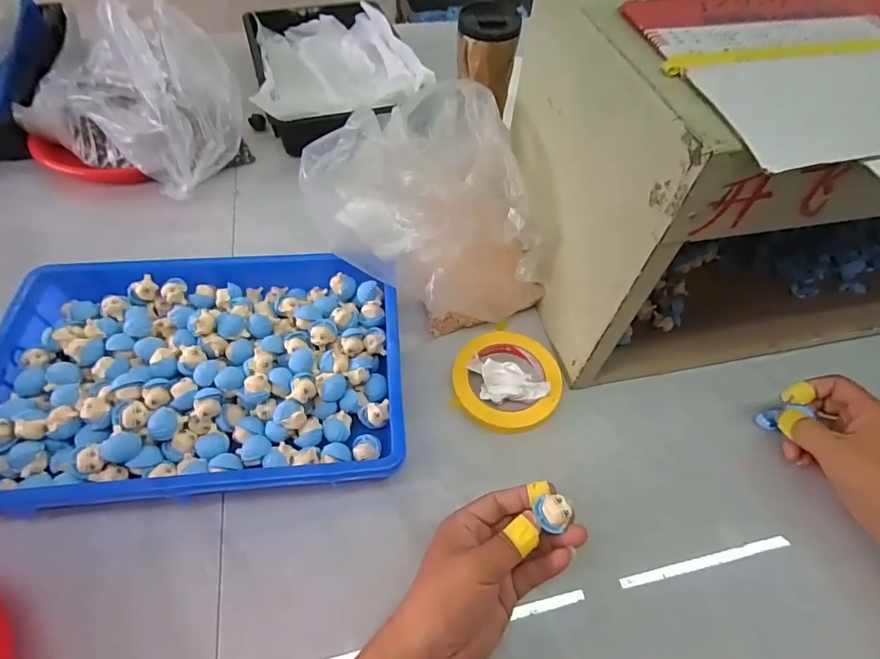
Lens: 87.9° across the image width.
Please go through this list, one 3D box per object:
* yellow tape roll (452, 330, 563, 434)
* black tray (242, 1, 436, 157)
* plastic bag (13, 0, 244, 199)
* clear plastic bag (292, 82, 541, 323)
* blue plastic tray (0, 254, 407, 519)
[{"bbox_3d":[0.069,0.051,0.475,0.111,0.014,0.108,2,55,-2],"label":"yellow tape roll"},{"bbox_3d":[-0.178,-0.447,0.760,0.252,0.065,0.371,-13,57,-12],"label":"black tray"},{"bbox_3d":[-0.404,-0.308,0.581,0.259,0.176,0.150,25,57,13],"label":"plastic bag"},{"bbox_3d":[-0.014,-0.123,0.480,0.230,0.175,0.189,-15,57,-14],"label":"clear plastic bag"},{"bbox_3d":[-0.227,0.035,0.449,0.370,0.058,0.268,-5,55,-7],"label":"blue plastic tray"}]

